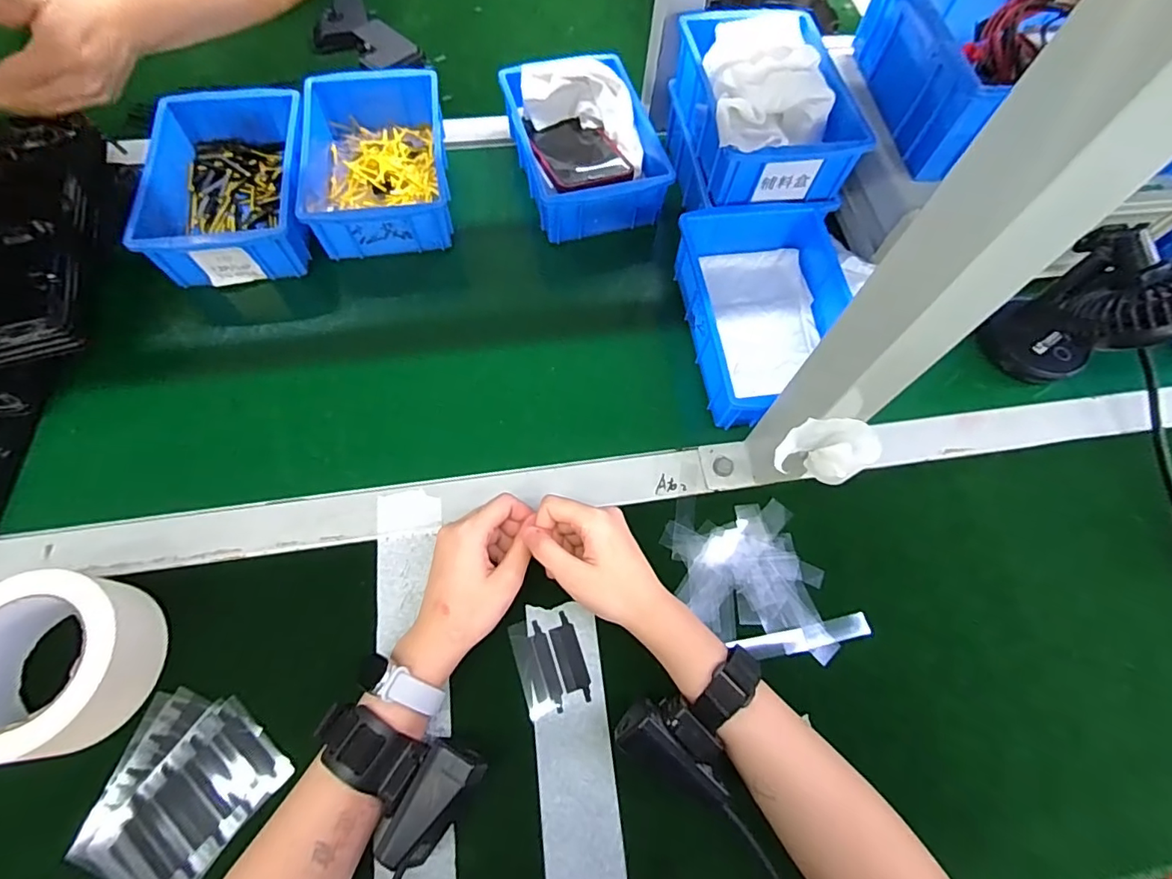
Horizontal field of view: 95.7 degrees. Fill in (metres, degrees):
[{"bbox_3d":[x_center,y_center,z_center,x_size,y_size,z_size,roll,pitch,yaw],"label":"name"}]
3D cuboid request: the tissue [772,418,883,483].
[{"bbox_3d":[0.162,0.009,0.370,0.056,0.057,0.030,5,66,-1],"label":"tissue"}]

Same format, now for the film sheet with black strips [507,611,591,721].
[{"bbox_3d":[-0.026,0.162,0.384,0.046,0.004,0.062,-16,69,-9],"label":"film sheet with black strips"}]

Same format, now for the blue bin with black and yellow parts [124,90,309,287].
[{"bbox_3d":[-0.341,-0.253,0.516,0.135,0.055,0.199,-10,67,-8],"label":"blue bin with black and yellow parts"}]

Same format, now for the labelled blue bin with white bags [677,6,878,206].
[{"bbox_3d":[0.168,-0.322,0.505,0.136,0.065,0.193,-4,66,-5],"label":"labelled blue bin with white bags"}]

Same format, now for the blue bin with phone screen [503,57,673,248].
[{"bbox_3d":[-0.002,-0.306,0.560,0.137,0.081,0.180,-15,68,-10],"label":"blue bin with phone screen"}]

